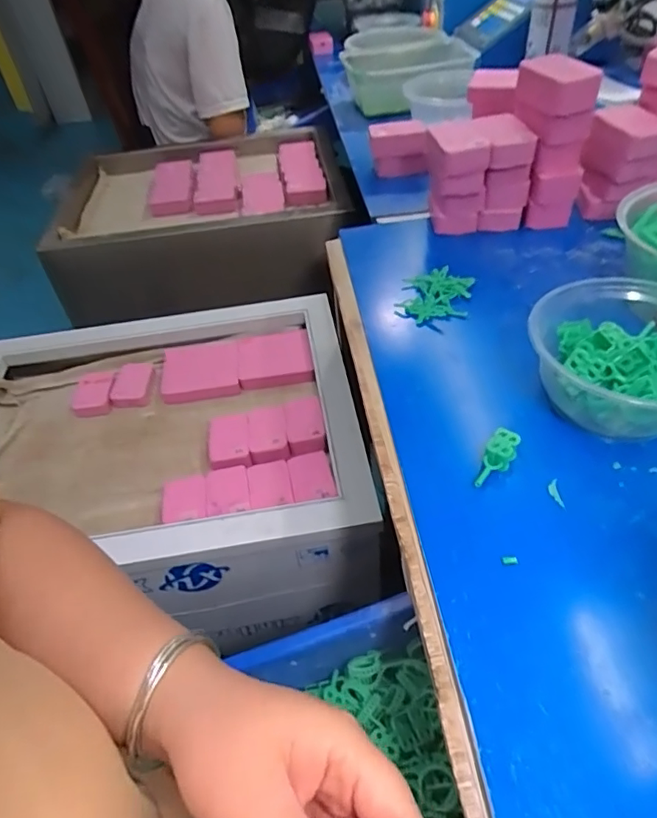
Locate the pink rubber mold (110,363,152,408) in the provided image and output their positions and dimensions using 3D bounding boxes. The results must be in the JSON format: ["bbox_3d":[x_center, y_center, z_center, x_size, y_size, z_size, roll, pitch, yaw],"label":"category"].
[{"bbox_3d":[-0.267,-0.032,0.742,0.048,0.018,0.076,-9,45,-1],"label":"pink rubber mold"}]

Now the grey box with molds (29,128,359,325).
[{"bbox_3d":[-0.241,-0.375,1.045,0.513,0.134,0.417,-9,45,-1],"label":"grey box with molds"}]

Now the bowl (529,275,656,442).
[{"bbox_3d":[0.217,-0.039,0.395,0.130,0.062,0.127,-4,45,4],"label":"bowl"}]

